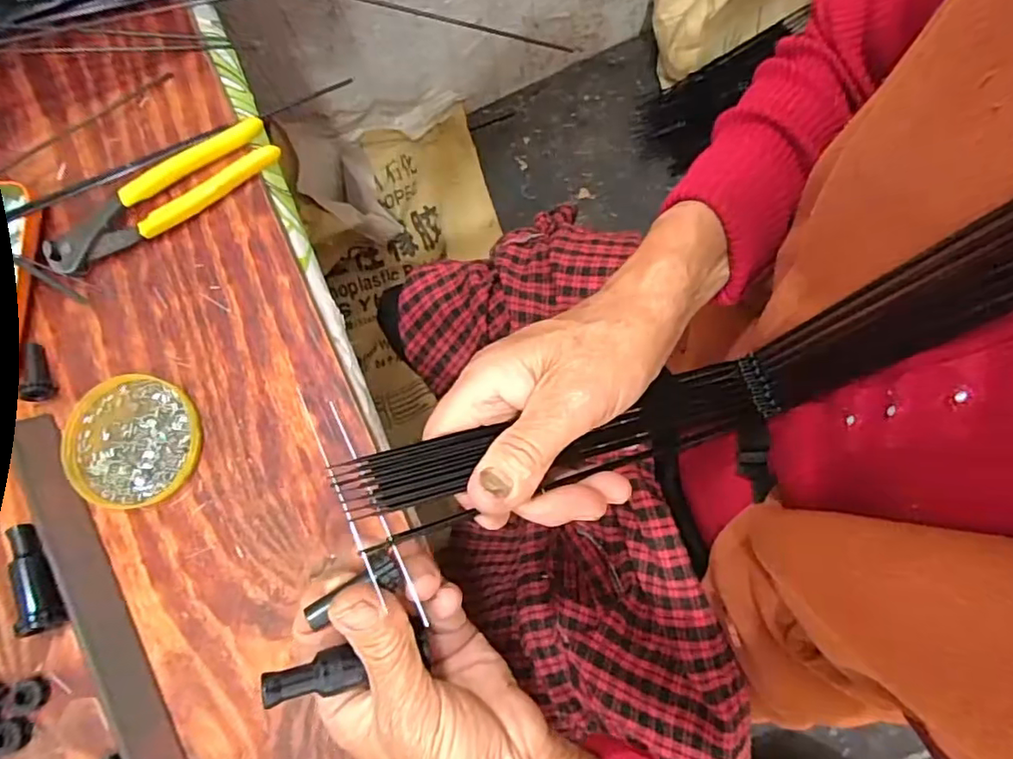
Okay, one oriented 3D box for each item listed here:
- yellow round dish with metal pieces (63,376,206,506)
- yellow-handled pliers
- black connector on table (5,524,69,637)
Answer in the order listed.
[{"bbox_3d":[-0.241,0.039,0.370,0.087,0.009,0.080,1,77,2],"label":"yellow round dish with metal pieces"},{"bbox_3d":[-0.234,-0.125,0.396,0.161,0.013,0.040,-30,78,-6],"label":"yellow-handled pliers"},{"bbox_3d":[-0.291,0.121,0.352,0.019,0.016,0.065,-30,78,-6],"label":"black connector on table"}]

